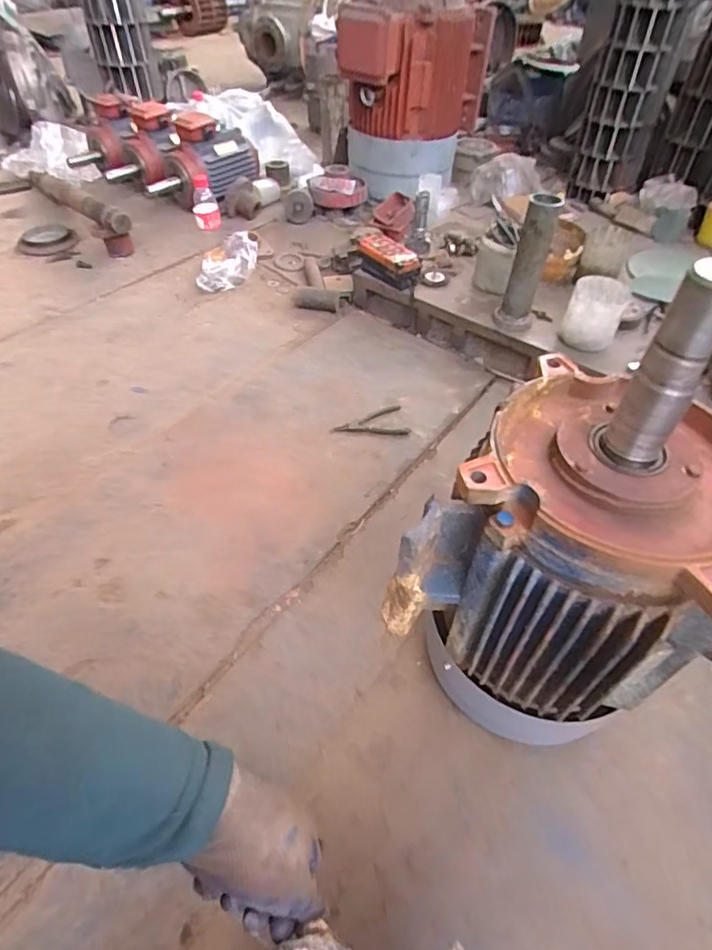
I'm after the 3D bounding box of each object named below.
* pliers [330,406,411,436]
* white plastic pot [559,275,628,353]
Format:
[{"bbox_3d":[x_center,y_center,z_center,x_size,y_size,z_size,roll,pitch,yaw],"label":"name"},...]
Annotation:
[{"bbox_3d":[0.024,-0.099,1.003,0.145,0.008,0.079,-7,47,-8],"label":"pliers"},{"bbox_3d":[0.485,-0.331,1.070,0.109,0.099,0.117,19,51,15],"label":"white plastic pot"}]

